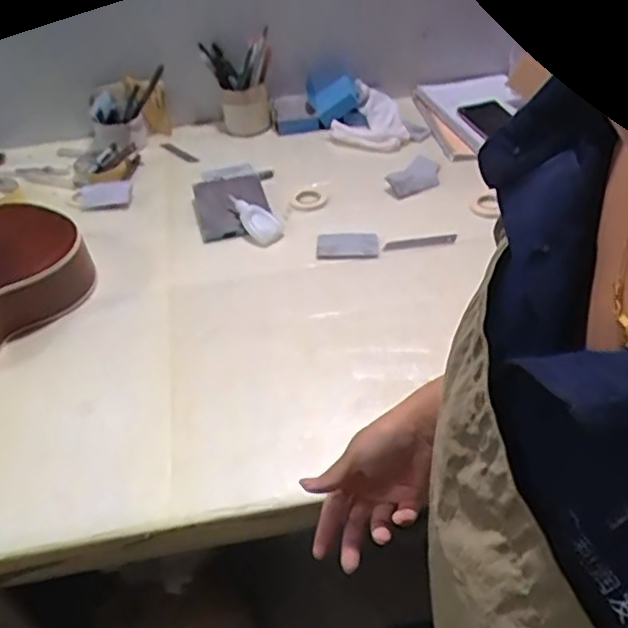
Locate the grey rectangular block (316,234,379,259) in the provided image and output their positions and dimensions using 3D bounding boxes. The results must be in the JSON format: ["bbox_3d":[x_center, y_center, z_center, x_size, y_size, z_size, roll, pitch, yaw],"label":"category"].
[{"bbox_3d":[0.043,-0.086,0.828,0.078,0.011,0.044,0,42,6],"label":"grey rectangular block"}]

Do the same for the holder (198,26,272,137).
[{"bbox_3d":[-0.111,-0.346,1.006,0.099,0.145,0.102,-10,42,-5],"label":"holder"}]

